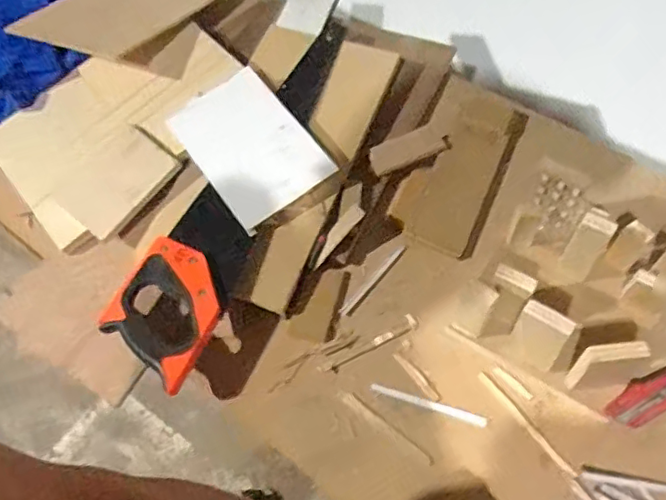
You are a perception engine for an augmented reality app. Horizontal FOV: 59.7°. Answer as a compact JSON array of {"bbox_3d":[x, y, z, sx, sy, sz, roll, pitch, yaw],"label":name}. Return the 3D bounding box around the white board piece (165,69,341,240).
[{"bbox_3d":[-0.095,-0.119,0.662,0.120,0.014,0.164,-38,76,-3],"label":"white board piece"}]

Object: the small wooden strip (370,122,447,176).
[{"bbox_3d":[0.089,-0.120,0.694,0.092,0.012,0.039,-22,60,-6],"label":"small wooden strip"}]

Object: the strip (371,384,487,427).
[{"bbox_3d":[0.095,0.154,0.581,0.116,0.004,0.010,17,64,13],"label":"strip"}]

